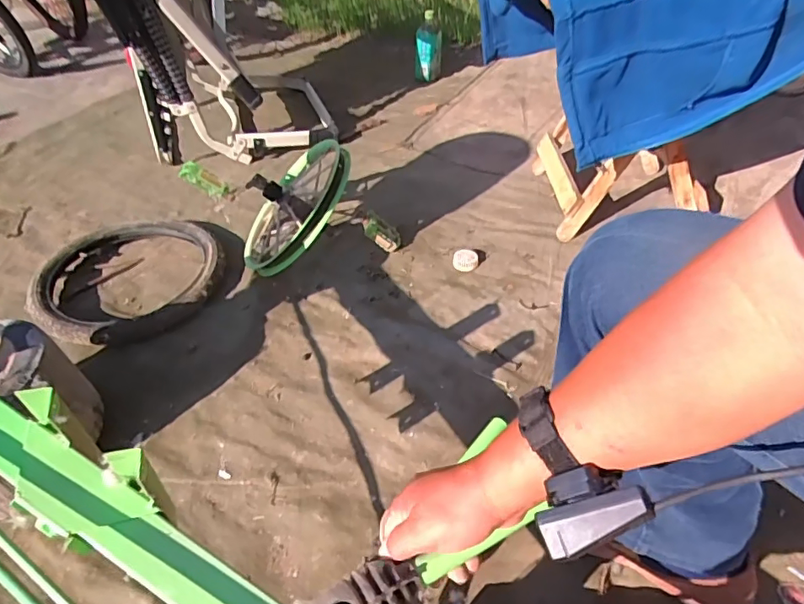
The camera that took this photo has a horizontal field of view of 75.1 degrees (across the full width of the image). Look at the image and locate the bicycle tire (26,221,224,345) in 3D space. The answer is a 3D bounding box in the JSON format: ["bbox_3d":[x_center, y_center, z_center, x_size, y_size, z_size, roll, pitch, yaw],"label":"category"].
[{"bbox_3d":[-0.541,-0.055,1.051,0.356,0.054,0.353,-6,45,-2],"label":"bicycle tire"}]

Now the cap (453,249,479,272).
[{"bbox_3d":[0.131,-0.089,1.077,0.053,0.037,0.049,4,45,8],"label":"cap"}]

